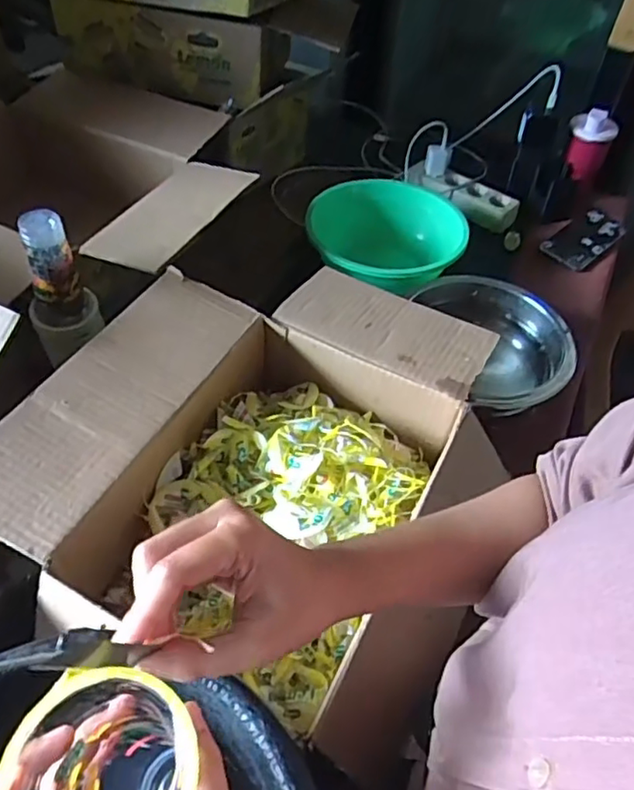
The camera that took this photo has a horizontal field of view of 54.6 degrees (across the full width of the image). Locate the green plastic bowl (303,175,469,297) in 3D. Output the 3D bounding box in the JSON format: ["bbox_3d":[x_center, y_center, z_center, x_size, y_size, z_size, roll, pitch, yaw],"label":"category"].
[{"bbox_3d":[0.102,-0.224,0.914,0.211,0.078,0.225,3,50,-3],"label":"green plastic bowl"}]

